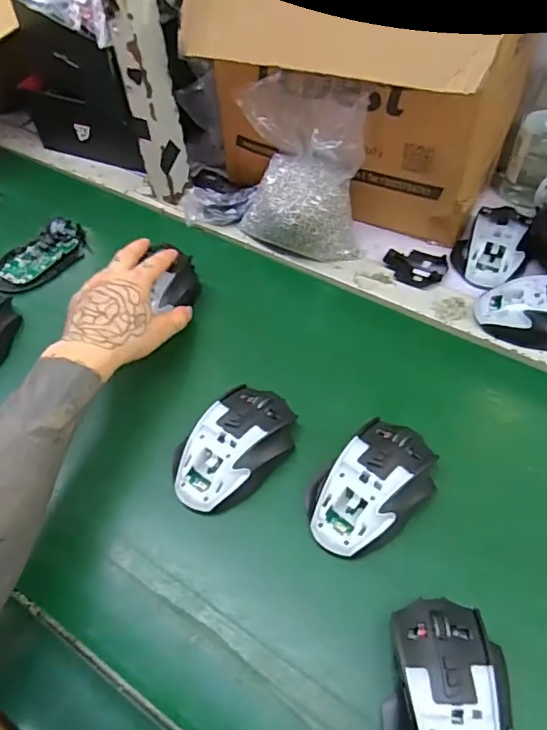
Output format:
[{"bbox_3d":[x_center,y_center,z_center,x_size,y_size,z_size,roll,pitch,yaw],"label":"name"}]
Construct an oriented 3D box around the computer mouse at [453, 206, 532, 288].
[{"bbox_3d":[0.232,-0.128,0.573,0.070,0.031,0.103,20,56,17],"label":"computer mouse"}]

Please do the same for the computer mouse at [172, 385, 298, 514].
[{"bbox_3d":[-0.030,0.066,0.443,0.068,0.034,0.118,28,58,22],"label":"computer mouse"}]

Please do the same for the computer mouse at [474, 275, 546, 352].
[{"bbox_3d":[0.257,-0.049,0.509,0.120,0.035,0.068,11,53,11],"label":"computer mouse"}]

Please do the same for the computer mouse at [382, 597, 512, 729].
[{"bbox_3d":[0.105,0.205,0.327,0.072,0.042,0.116,8,53,8],"label":"computer mouse"}]

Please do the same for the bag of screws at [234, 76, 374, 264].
[{"bbox_3d":[0.027,-0.198,0.562,0.129,0.154,0.101,6,53,7],"label":"bag of screws"}]

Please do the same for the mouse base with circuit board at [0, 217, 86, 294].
[{"bbox_3d":[-0.269,-0.127,0.619,0.065,0.028,0.119,29,59,23],"label":"mouse base with circuit board"}]

